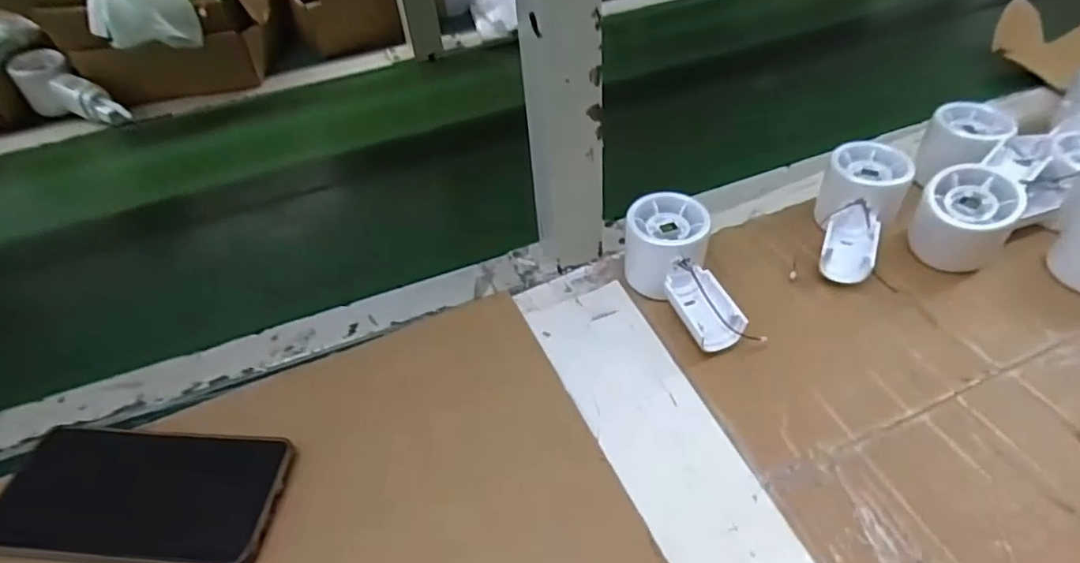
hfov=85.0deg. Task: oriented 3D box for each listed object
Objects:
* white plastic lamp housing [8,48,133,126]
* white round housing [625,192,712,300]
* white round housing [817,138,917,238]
[{"bbox_3d":[-0.544,-0.217,0.699,0.154,0.060,0.054,26,51,6],"label":"white plastic lamp housing"},{"bbox_3d":[0.092,-0.022,0.430,0.056,0.063,0.057,-1,44,1],"label":"white round housing"},{"bbox_3d":[0.251,-0.067,0.460,0.062,0.056,0.073,16,50,20],"label":"white round housing"}]

